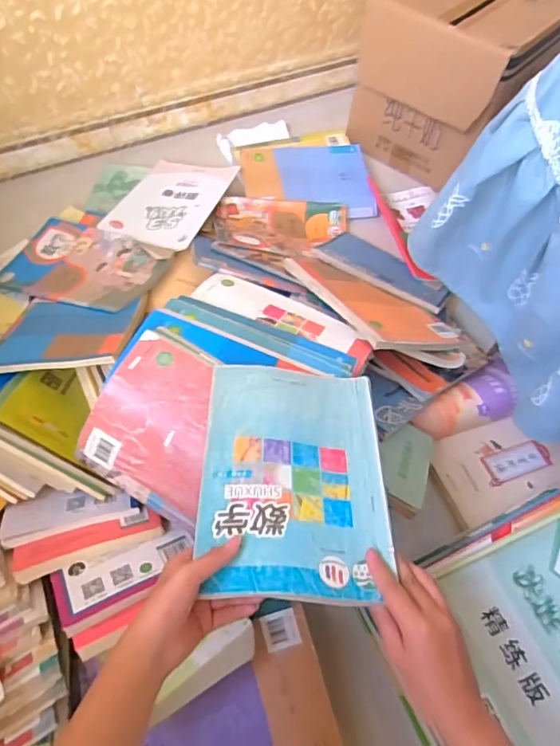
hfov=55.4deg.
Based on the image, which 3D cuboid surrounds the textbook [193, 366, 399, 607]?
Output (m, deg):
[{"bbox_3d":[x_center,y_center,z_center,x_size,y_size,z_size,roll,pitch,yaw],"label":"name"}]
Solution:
[{"bbox_3d":[0.015,0.094,0.534,0.179,0.014,0.256,7,47,-7],"label":"textbook"}]

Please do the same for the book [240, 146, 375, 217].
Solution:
[{"bbox_3d":[0.055,-0.396,1.087,0.254,0.022,0.190,-5,60,-6],"label":"book"}]

